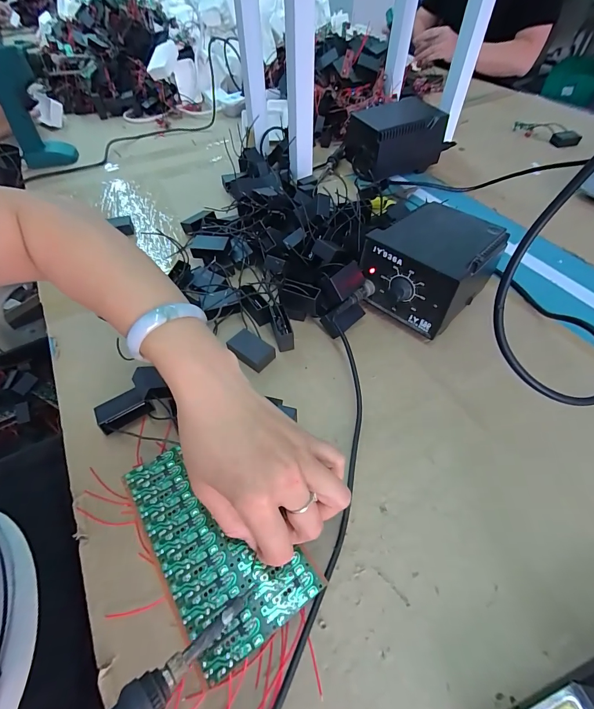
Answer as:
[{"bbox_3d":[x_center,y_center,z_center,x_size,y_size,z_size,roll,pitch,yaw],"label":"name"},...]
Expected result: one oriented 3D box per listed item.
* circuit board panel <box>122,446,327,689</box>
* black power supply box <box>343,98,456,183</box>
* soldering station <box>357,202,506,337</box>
[{"bbox_3d":[-0.063,0.135,0.259,0.090,0.004,0.157,-28,57,-24],"label":"circuit board panel"},{"bbox_3d":[0.192,-0.412,0.631,0.177,0.086,0.120,-18,54,-12],"label":"black power supply box"},{"bbox_3d":[0.158,-0.104,0.394,0.144,0.095,0.114,-37,60,-24],"label":"soldering station"}]

